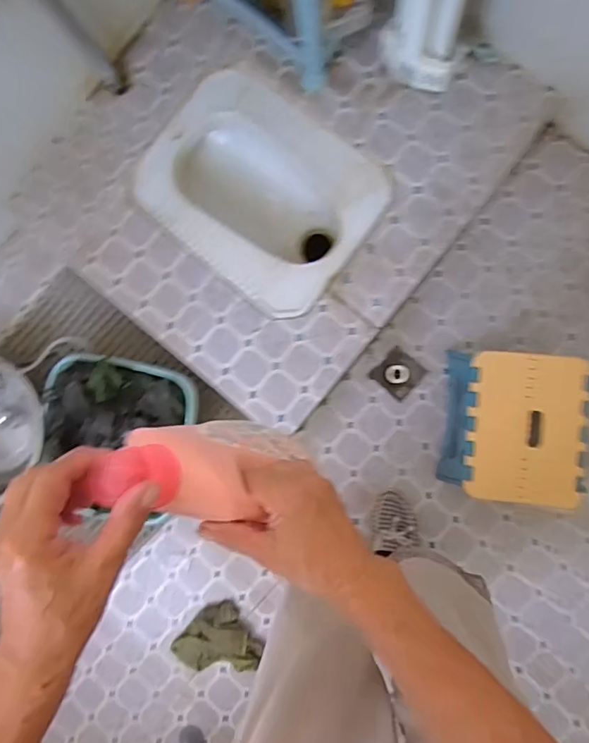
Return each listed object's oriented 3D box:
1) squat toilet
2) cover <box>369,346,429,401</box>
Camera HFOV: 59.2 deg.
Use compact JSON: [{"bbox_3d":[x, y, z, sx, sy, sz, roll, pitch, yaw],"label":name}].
[{"bbox_3d":[-0.071,-0.381,1.132,0.492,0.119,0.372,40,92,7],"label":"squat toilet"},{"bbox_3d":[0.228,0.006,1.134,0.089,0.014,0.085,41,93,7],"label":"cover"}]

